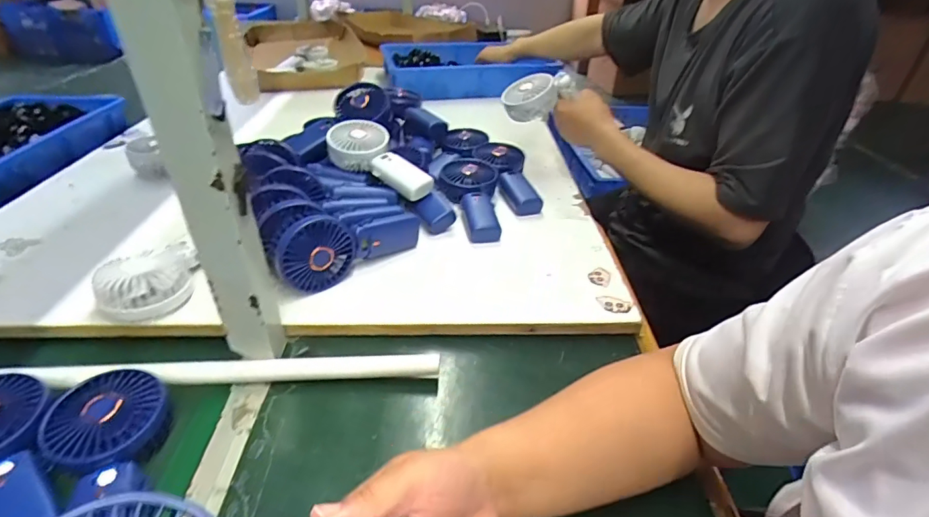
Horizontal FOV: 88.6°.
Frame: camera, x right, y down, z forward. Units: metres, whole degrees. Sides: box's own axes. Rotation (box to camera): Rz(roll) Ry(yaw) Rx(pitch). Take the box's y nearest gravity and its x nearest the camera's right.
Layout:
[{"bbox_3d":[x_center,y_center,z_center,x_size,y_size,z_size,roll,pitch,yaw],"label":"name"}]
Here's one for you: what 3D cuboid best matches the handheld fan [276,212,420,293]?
[{"bbox_3d":[-0.131,-0.021,0.562,0.177,0.086,0.034,-25,44,-33],"label":"handheld fan"}]

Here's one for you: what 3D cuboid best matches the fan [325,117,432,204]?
[{"bbox_3d":[-0.124,-0.140,0.699,0.180,0.053,0.073,35,45,15],"label":"fan"}]

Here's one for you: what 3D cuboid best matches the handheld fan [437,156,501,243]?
[{"bbox_3d":[0.007,-0.092,0.716,0.090,0.042,0.198,0,36,-3],"label":"handheld fan"}]

